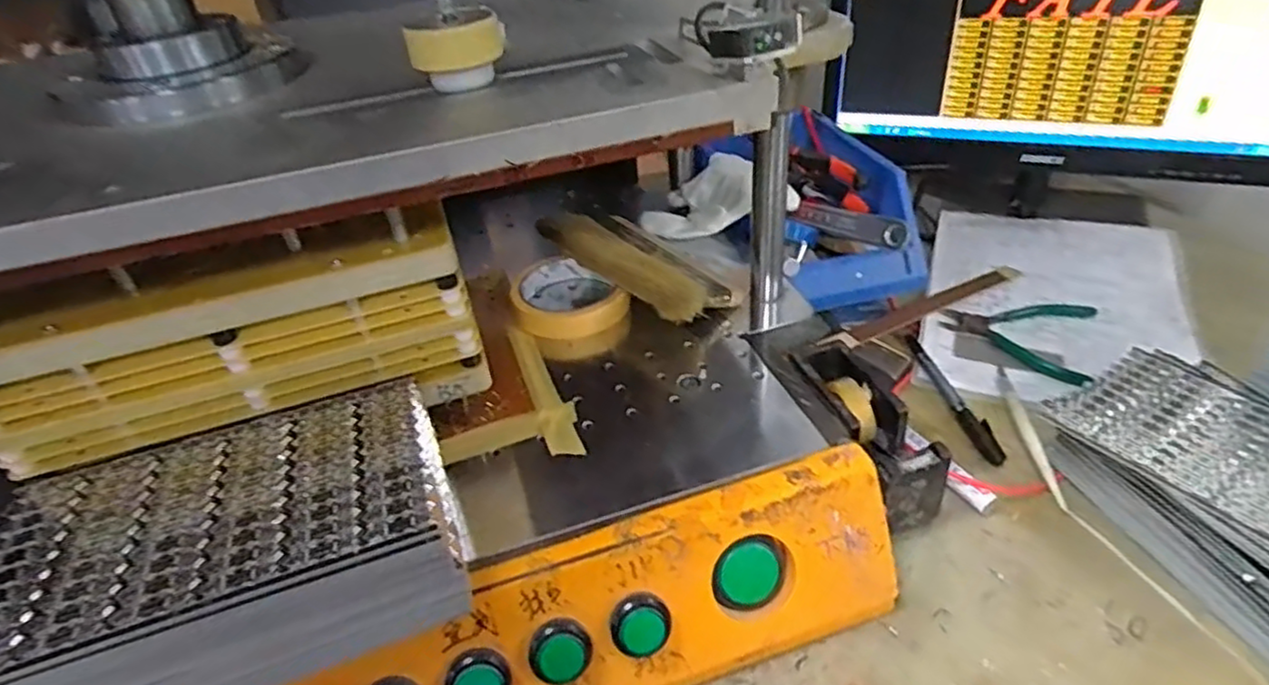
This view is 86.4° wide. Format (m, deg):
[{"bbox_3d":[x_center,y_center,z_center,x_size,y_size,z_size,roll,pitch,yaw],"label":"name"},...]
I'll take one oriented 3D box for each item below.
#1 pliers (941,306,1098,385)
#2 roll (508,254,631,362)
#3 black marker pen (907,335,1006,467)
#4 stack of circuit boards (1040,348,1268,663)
[{"bbox_3d":[0.332,-0.009,0.590,0.118,0.019,0.093,13,40,22],"label":"pliers"},{"bbox_3d":[-0.052,-0.025,0.547,0.090,0.047,0.099,-12,37,-9],"label":"roll"},{"bbox_3d":[0.251,0.040,0.533,0.019,0.012,0.142,-8,37,-3],"label":"black marker pen"},{"bbox_3d":[0.382,0.099,0.406,0.148,0.058,0.230,-18,39,-17],"label":"stack of circuit boards"}]

